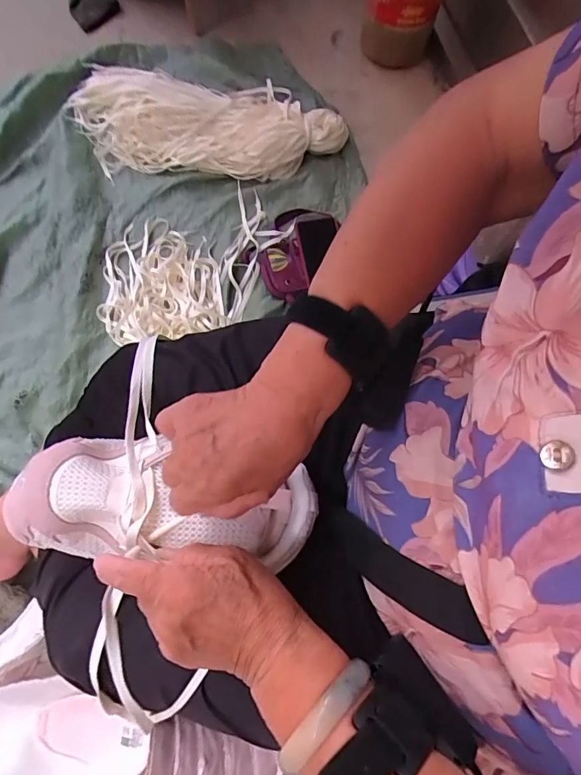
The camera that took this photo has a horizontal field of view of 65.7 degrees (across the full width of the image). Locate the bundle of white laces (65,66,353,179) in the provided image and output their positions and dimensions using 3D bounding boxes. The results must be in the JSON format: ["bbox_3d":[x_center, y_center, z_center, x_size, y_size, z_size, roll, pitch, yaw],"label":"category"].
[{"bbox_3d":[-0.172,-0.576,0.953,0.570,0.064,0.258,1,72,-2],"label":"bundle of white laces"}]

